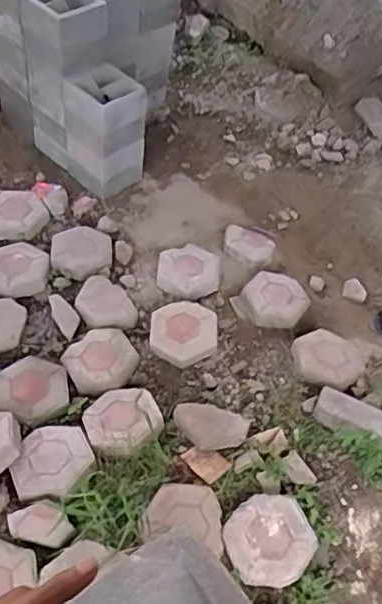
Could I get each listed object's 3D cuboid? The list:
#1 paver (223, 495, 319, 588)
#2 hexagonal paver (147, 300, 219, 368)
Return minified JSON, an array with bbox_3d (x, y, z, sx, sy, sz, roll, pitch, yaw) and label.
[{"bbox_3d":[0.182,0.548,1.368,0.196,0.058,0.195,-3,53,-9],"label":"paver"},{"bbox_3d":[-0.022,0.086,1.743,0.191,0.045,0.196,7,52,-2],"label":"hexagonal paver"}]

